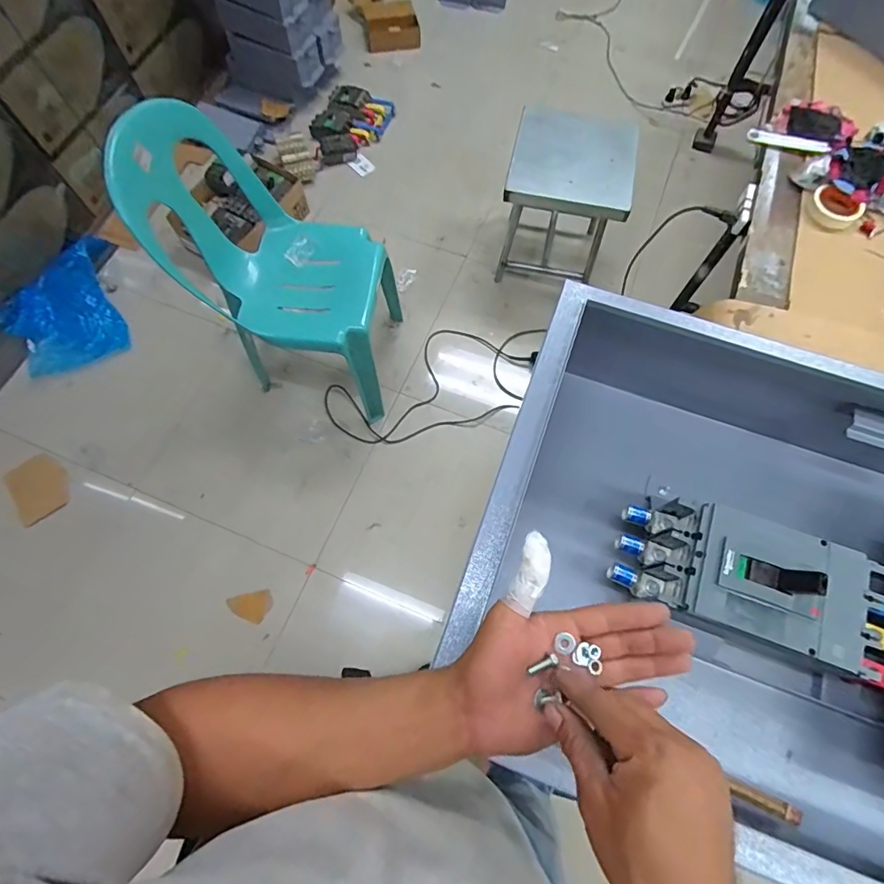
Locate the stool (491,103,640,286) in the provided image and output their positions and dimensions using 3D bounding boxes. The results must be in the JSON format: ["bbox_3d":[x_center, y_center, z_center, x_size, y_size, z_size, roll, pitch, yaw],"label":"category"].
[{"bbox_3d":[0.393,-0.765,1.567,0.354,0.446,0.345,13,70,7],"label":"stool"}]

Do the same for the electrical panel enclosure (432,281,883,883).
[{"bbox_3d":[0.585,0.235,0.591,1.077,0.260,0.553,18,71,8],"label":"electrical panel enclosure"}]

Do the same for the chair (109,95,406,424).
[{"bbox_3d":[-0.387,-0.428,1.247,0.453,0.729,0.396,10,70,6],"label":"chair"}]

